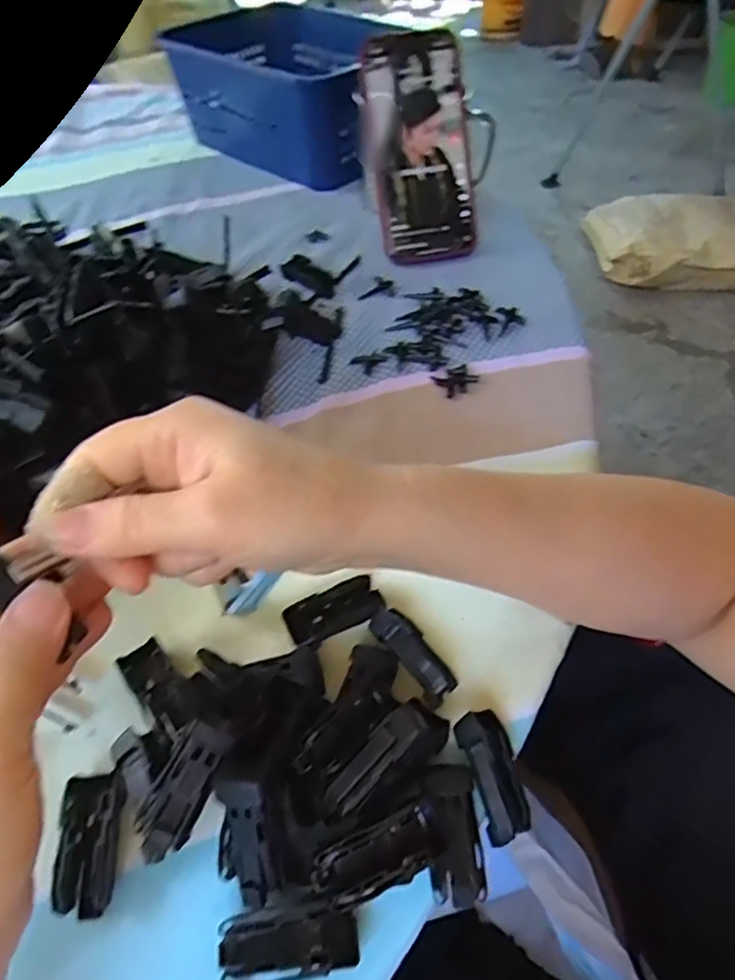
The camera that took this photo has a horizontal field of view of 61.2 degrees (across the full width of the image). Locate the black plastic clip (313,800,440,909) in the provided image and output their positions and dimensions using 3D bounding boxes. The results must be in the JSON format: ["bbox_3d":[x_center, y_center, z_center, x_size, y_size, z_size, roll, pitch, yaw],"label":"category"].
[{"bbox_3d":[0.005,0.127,0.214,0.045,0.016,0.018,-23,50,-13],"label":"black plastic clip"}]

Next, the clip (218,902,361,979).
[{"bbox_3d":[-0.027,0.157,0.214,0.047,0.014,0.020,-8,48,0],"label":"clip"}]

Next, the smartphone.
[{"bbox_3d":[0.041,-0.260,0.481,0.075,0.158,0.018,-8,12,-2],"label":"smartphone"}]

